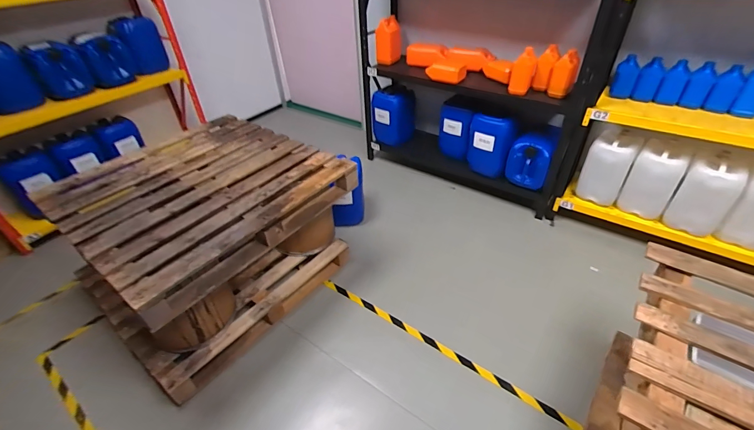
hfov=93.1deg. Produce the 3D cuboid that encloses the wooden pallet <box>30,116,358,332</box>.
[{"bbox_3d":[-0.830,-0.126,1.719,1.046,0.181,1.051,24,47,29],"label":"wooden pallet"}]

